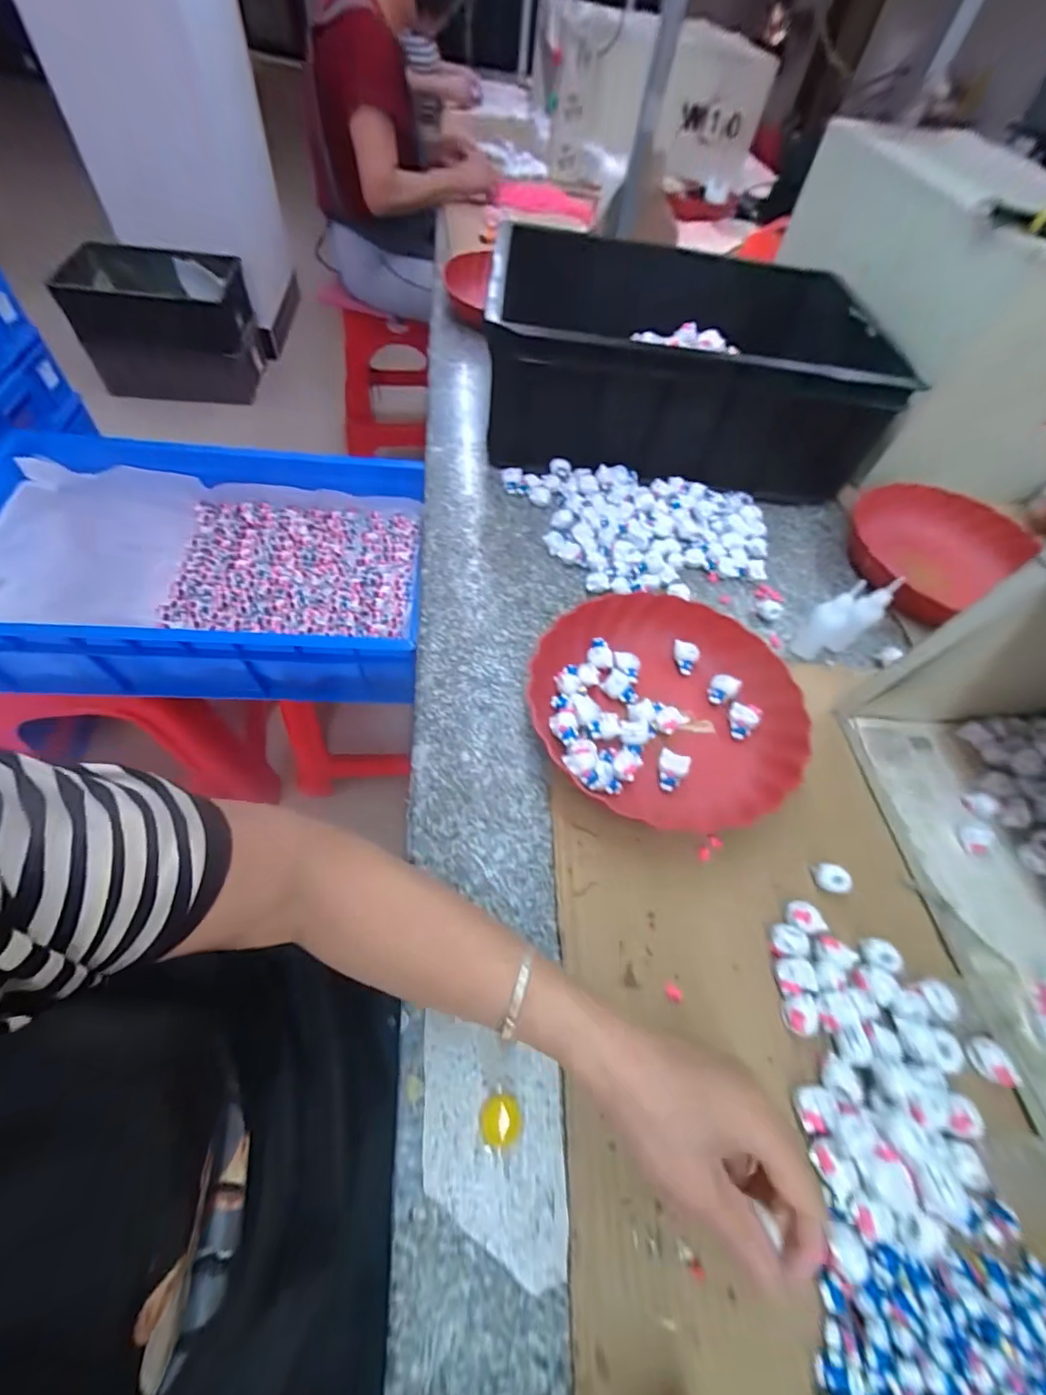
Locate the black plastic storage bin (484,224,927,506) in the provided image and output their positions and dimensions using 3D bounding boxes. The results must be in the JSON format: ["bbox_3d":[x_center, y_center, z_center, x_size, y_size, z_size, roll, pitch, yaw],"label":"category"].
[{"bbox_3d":[0.218,-0.462,0.690,0.502,0.163,0.331,9,57,-2],"label":"black plastic storage bin"}]

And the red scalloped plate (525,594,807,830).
[{"bbox_3d":[0.129,0.003,0.464,0.234,0.048,0.225,3,58,-5],"label":"red scalloped plate"}]

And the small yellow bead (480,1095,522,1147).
[{"bbox_3d":[-0.013,0.261,0.308,0.025,0.009,0.025,3,58,-5],"label":"small yellow bead"}]

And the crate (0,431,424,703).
[{"bbox_3d":[-0.491,-0.208,0.776,0.659,0.133,0.416,2,58,-6],"label":"crate"}]

